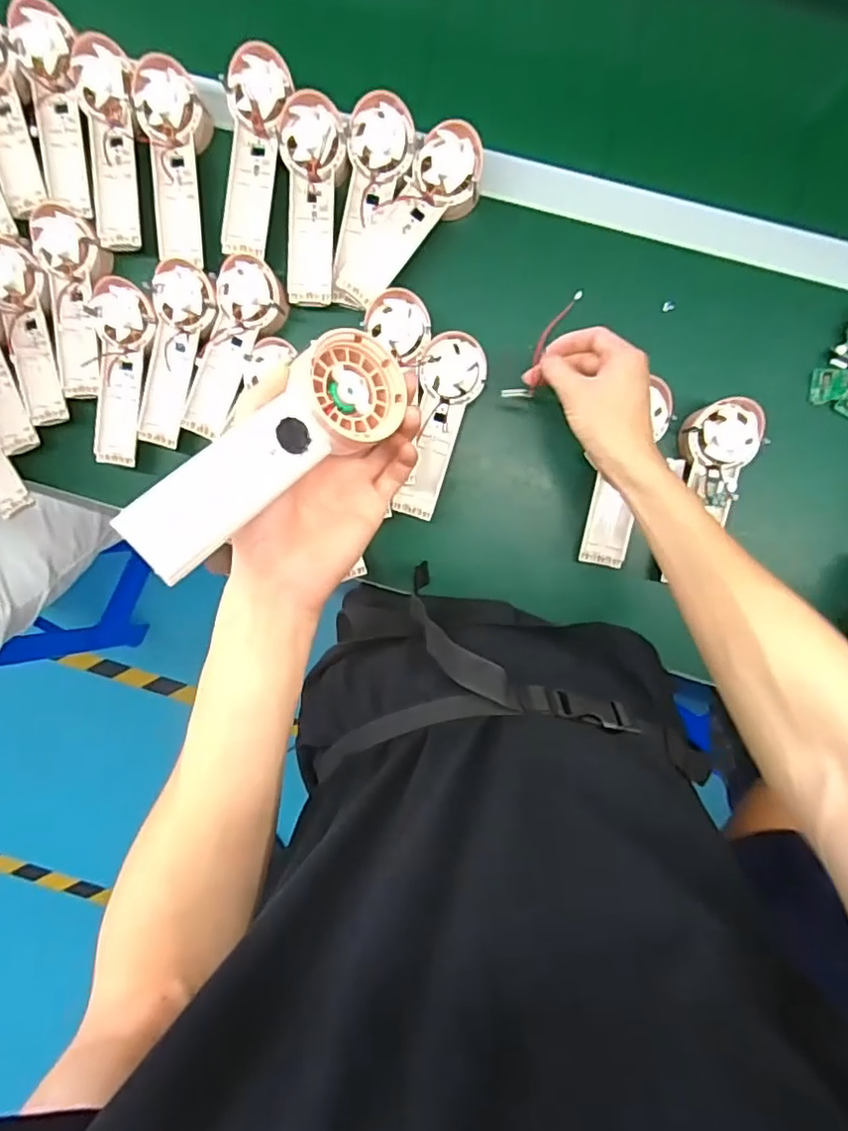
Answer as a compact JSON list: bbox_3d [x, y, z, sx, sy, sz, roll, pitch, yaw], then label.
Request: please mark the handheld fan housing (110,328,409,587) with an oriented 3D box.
[{"bbox_3d":[-0.076,-0.062,0.323,0.056,0.024,0.174,44,67,-1],"label":"handheld fan housing"}]

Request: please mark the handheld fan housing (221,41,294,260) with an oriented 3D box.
[{"bbox_3d":[-0.165,-0.384,0.576,0.058,0.030,0.177,13,96,3],"label":"handheld fan housing"}]

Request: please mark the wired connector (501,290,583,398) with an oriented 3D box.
[{"bbox_3d":[0.099,-0.180,0.504,0.024,0.013,0.098,29,112,1],"label":"wired connector"}]

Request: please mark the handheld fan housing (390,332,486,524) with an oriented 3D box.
[{"bbox_3d":[0.013,-0.132,0.587,0.062,0.042,0.173,15,96,3],"label":"handheld fan housing"}]

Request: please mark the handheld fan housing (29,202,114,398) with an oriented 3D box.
[{"bbox_3d":[-0.344,-0.259,0.602,0.063,0.031,0.170,-6,95,5],"label":"handheld fan housing"}]

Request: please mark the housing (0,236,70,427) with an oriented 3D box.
[{"bbox_3d":[-0.397,-0.231,0.611,0.059,0.030,0.172,-10,95,5],"label":"housing"}]

